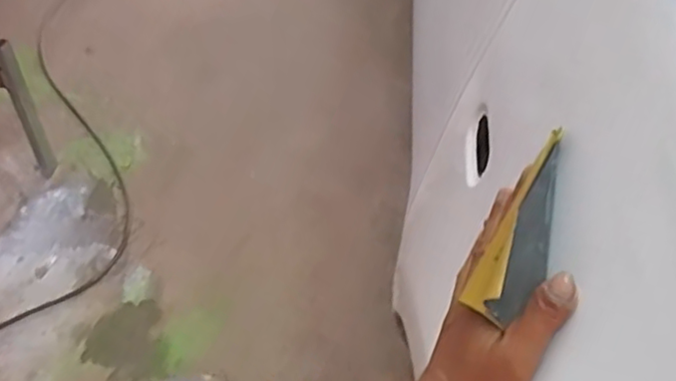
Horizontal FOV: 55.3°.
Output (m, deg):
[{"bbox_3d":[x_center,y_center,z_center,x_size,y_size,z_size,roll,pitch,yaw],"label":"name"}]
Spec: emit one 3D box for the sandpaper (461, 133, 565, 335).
[{"bbox_3d":[0.130,0.022,0.430,0.036,0.048,0.136,25,68,14],"label":"sandpaper"}]

